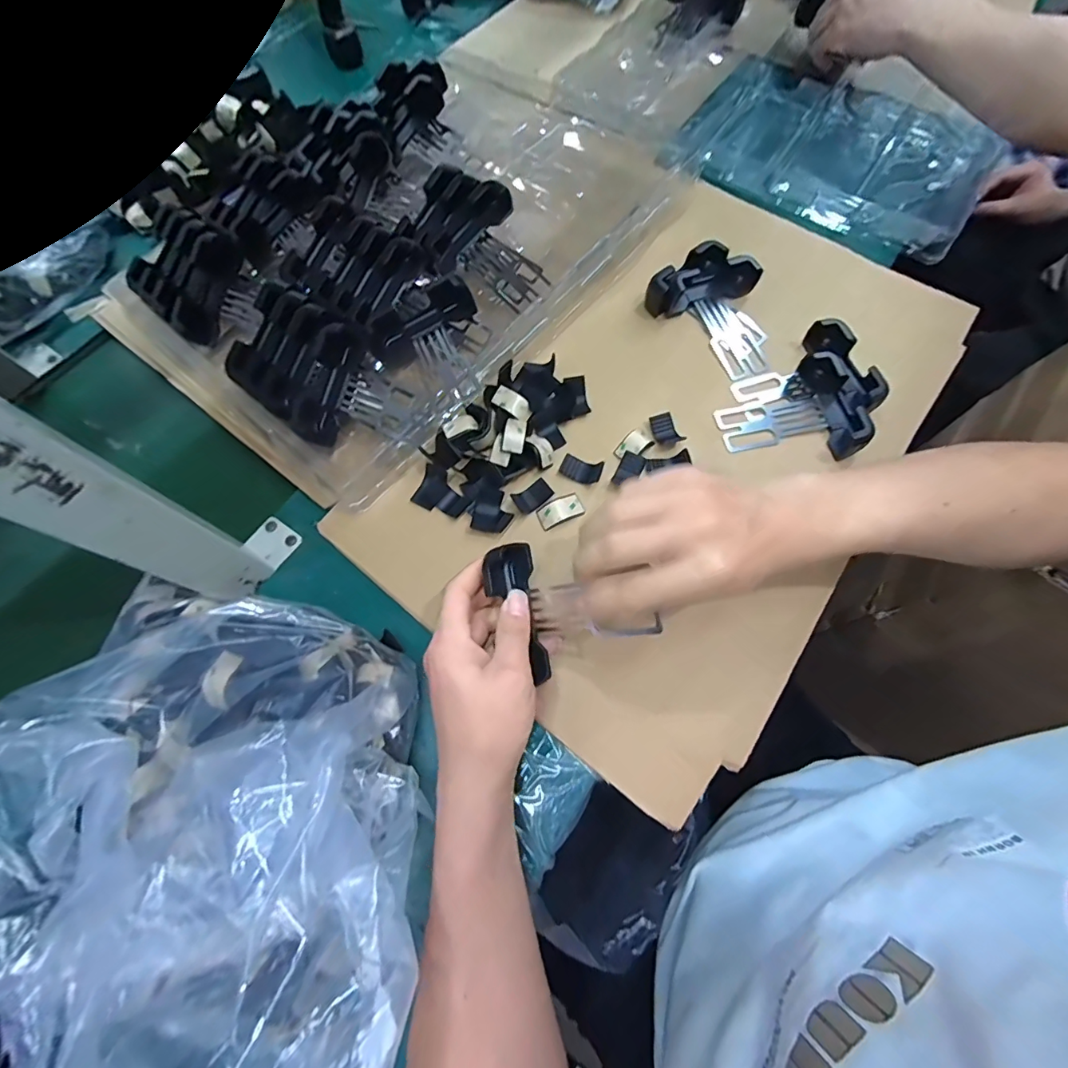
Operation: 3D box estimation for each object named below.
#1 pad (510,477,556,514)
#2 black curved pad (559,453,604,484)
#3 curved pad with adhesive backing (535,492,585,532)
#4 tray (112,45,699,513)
[{"bbox_3d":[-0.001,-0.033,0.402,0.035,0.011,0.021,-36,72,-13],"label":"pad"},{"bbox_3d":[0.041,-0.058,0.417,0.036,0.009,0.022,20,70,8],"label":"black curved pad"},{"bbox_3d":[0.022,-0.020,0.403,0.039,0.004,0.021,-25,70,-9],"label":"curved pad with adhesive backing"},{"bbox_3d":[-0.128,-0.308,0.480,0.363,0.077,0.499,38,73,14],"label":"tray"}]

